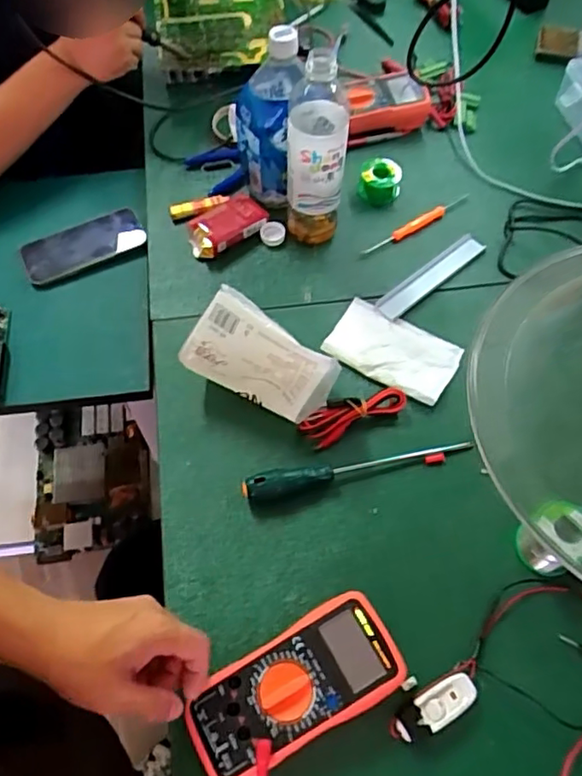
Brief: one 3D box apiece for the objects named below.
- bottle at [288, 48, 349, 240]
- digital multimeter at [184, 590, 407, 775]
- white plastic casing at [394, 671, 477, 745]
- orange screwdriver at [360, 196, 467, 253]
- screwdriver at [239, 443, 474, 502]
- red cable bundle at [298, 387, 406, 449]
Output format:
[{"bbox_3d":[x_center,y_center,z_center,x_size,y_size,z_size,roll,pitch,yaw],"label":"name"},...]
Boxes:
[{"bbox_3d":[0.026,-0.257,0.680,0.061,0.227,0.066,-2,61,0],"label":"bottle"},{"bbox_3d":[0.003,0.247,0.509,0.171,0.043,0.079,-27,64,-13],"label":"digital multimeter"},{"bbox_3d":[0.119,0.262,0.507,0.073,0.015,0.029,-26,64,-12],"label":"white plastic casing"},{"bbox_3d":[0.159,-0.206,0.770,0.165,0.008,0.016,-32,65,-15],"label":"orange screwdriver"},{"bbox_3d":[0.066,0.077,0.603,0.229,0.027,0.025,-11,61,-5],"label":"screwdriver"},{"bbox_3d":[0.063,0.025,0.634,0.111,0.020,0.036,-24,63,-11],"label":"red cable bundle"}]

